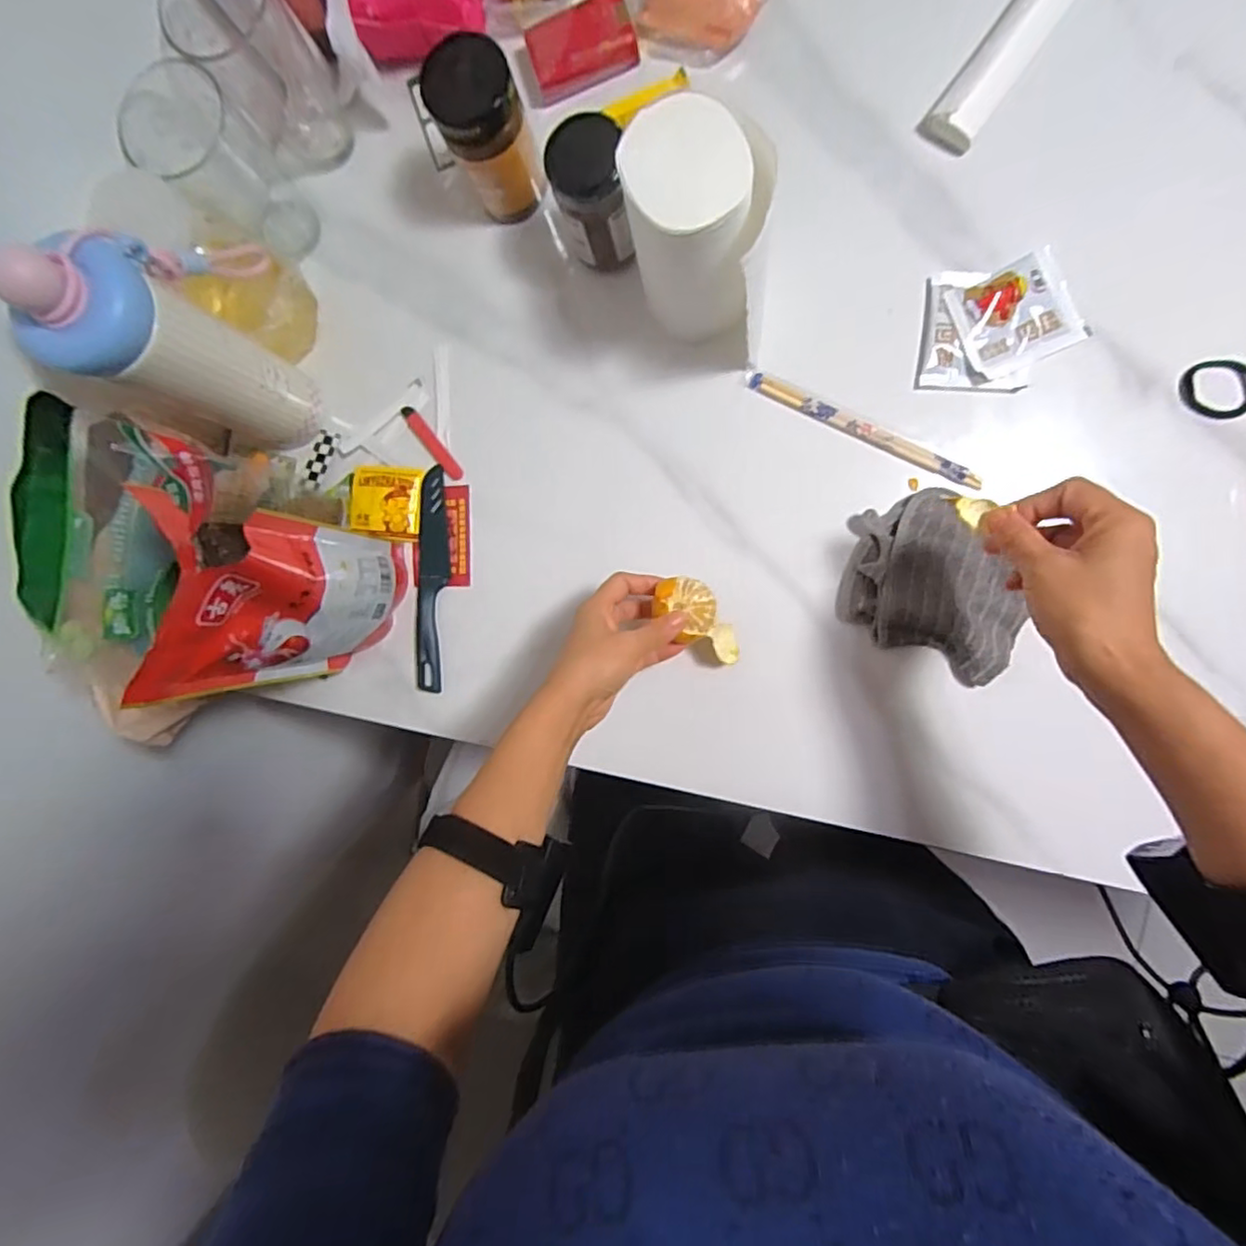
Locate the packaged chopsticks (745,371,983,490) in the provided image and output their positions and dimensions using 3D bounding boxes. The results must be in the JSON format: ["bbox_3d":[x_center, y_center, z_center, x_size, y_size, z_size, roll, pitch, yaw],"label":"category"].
[{"bbox_3d":[0.190,-0.155,0.497,0.197,0.004,0.015,28,94,7],"label":"packaged chopsticks"}]

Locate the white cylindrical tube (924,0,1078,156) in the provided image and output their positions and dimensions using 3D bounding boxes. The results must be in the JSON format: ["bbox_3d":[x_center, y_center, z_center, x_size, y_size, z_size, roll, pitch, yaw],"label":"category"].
[{"bbox_3d":[0.298,-0.443,0.470,0.041,0.028,0.167,37,95,6],"label":"white cylindrical tube"}]

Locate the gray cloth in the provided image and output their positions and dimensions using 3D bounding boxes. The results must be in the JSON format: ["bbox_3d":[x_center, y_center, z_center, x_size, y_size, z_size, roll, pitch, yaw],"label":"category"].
[{"bbox_3d":[0.236,-0.021,0.484,0.112,0.023,0.151,-31,86,7],"label":"gray cloth"}]

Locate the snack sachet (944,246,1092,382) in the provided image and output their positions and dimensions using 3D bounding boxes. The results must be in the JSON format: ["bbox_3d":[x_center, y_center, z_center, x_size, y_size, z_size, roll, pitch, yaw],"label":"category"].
[{"bbox_3d":[0.303,-0.237,0.478,0.086,0.009,0.076,-23,87,8],"label":"snack sachet"}]

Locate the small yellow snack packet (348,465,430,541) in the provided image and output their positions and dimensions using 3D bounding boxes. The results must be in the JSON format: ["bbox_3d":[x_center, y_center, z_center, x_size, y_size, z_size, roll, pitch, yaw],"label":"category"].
[{"bbox_3d":[-0.212,-0.109,0.560,0.063,0.010,0.064,7,91,8],"label":"small yellow snack packet"}]

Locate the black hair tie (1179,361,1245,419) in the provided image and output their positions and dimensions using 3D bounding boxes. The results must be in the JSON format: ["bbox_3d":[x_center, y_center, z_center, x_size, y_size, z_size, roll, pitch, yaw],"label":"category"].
[{"bbox_3d":[0.442,-0.174,0.462,0.051,0.009,0.040,31,94,7],"label":"black hair tie"}]

